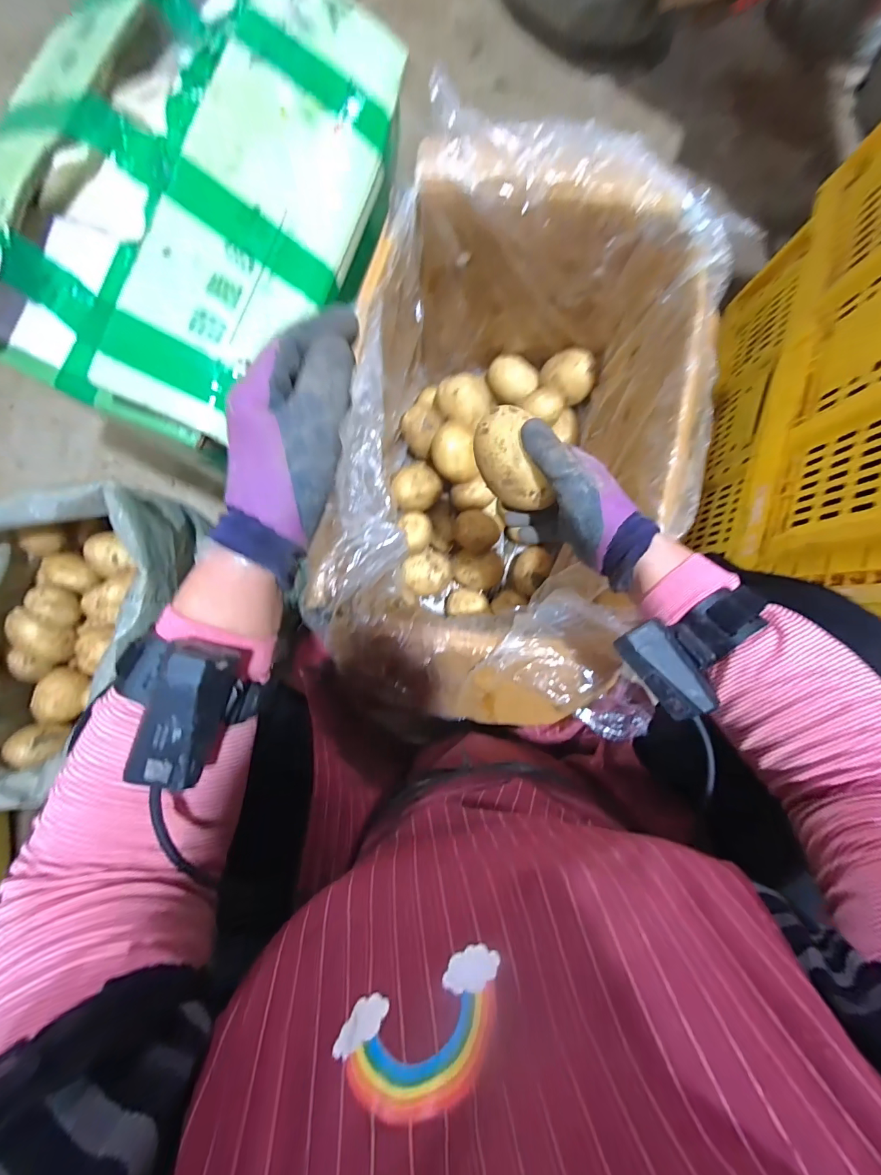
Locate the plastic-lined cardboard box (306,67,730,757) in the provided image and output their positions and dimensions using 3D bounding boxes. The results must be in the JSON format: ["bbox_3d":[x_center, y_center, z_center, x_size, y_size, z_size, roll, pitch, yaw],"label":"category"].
[{"bbox_3d":[0.083,-0.142,0.549,0.356,0.321,0.579,12,85,-1],"label":"plastic-lined cardboard box"}]

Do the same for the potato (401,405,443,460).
[{"bbox_3d":[-0.028,-0.253,0.654,0.062,0.050,0.075,26,85,0],"label":"potato"}]

